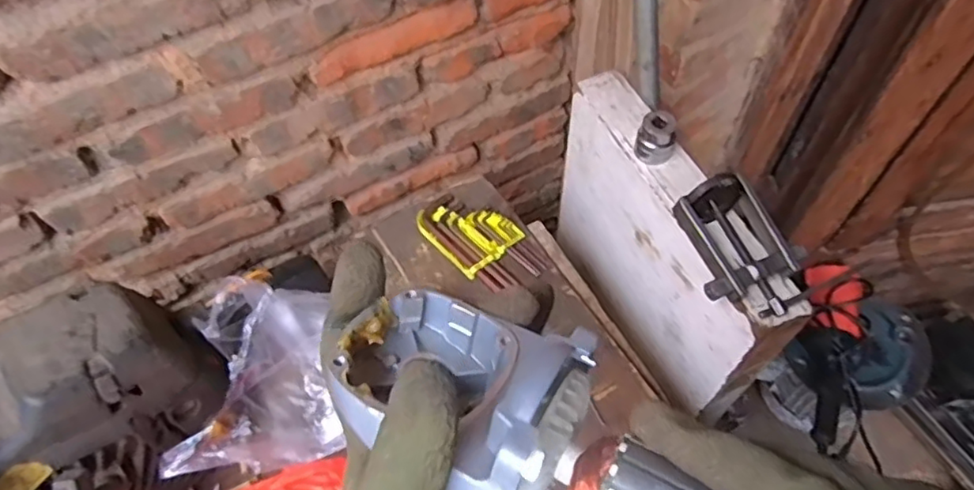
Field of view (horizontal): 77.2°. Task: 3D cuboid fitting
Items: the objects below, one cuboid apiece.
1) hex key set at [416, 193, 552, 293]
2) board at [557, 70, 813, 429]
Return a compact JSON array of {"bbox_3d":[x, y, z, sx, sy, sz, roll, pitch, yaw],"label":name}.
[{"bbox_3d":[-0.008,-0.007,0.752,0.088,0.009,0.169,-39,63,-18],"label":"hex key set"},{"bbox_3d":[0.204,0.009,0.740,0.076,0.267,0.355,-21,59,-8],"label":"board"}]

